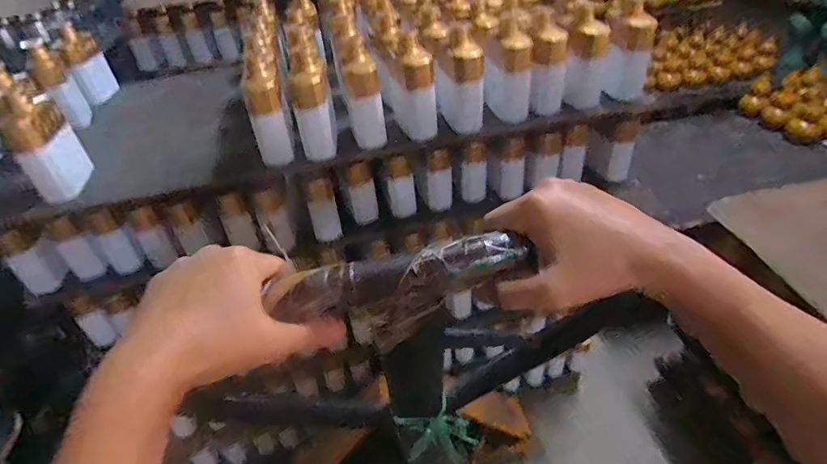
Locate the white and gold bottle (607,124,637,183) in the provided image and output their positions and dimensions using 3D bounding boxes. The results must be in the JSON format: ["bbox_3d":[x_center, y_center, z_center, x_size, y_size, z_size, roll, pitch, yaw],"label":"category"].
[{"bbox_3d":[0.410,-0.156,0.891,0.038,0.112,0.029,10,21,20],"label":"white and gold bottle"}]

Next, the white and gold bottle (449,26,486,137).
[{"bbox_3d":[0.087,-0.251,0.768,0.062,0.156,0.069,-1,38,6],"label":"white and gold bottle"}]

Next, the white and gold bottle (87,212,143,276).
[{"bbox_3d":[-0.526,0.020,0.802,0.033,0.121,0.040,28,50,36],"label":"white and gold bottle"}]

